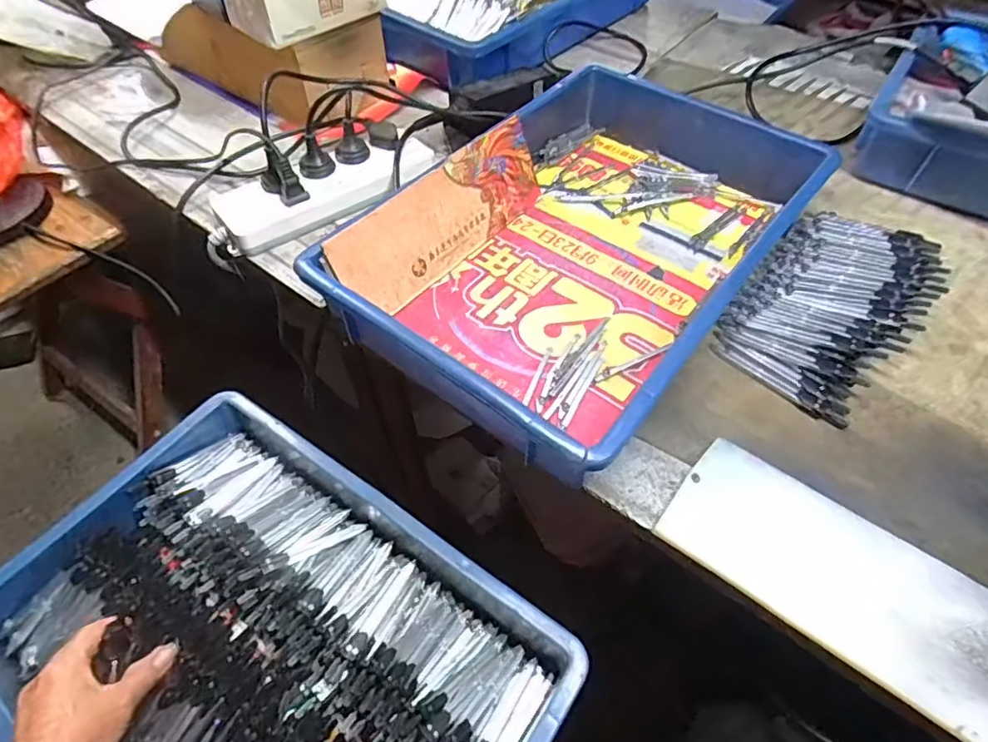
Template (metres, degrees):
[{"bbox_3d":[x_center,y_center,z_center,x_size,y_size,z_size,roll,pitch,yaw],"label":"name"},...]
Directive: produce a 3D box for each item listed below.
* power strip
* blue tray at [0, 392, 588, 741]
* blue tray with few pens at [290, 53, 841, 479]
[{"bbox_3d":[-0.169,-0.191,0.583,0.224,0.028,0.076,-28,58,-19],"label":"power strip"},{"bbox_3d":[-0.181,0.214,0.436,0.428,0.062,0.283,31,58,18],"label":"blue tray"},{"bbox_3d":[0.087,-0.121,0.508,0.278,0.079,0.423,33,60,22],"label":"blue tray with few pens"}]

